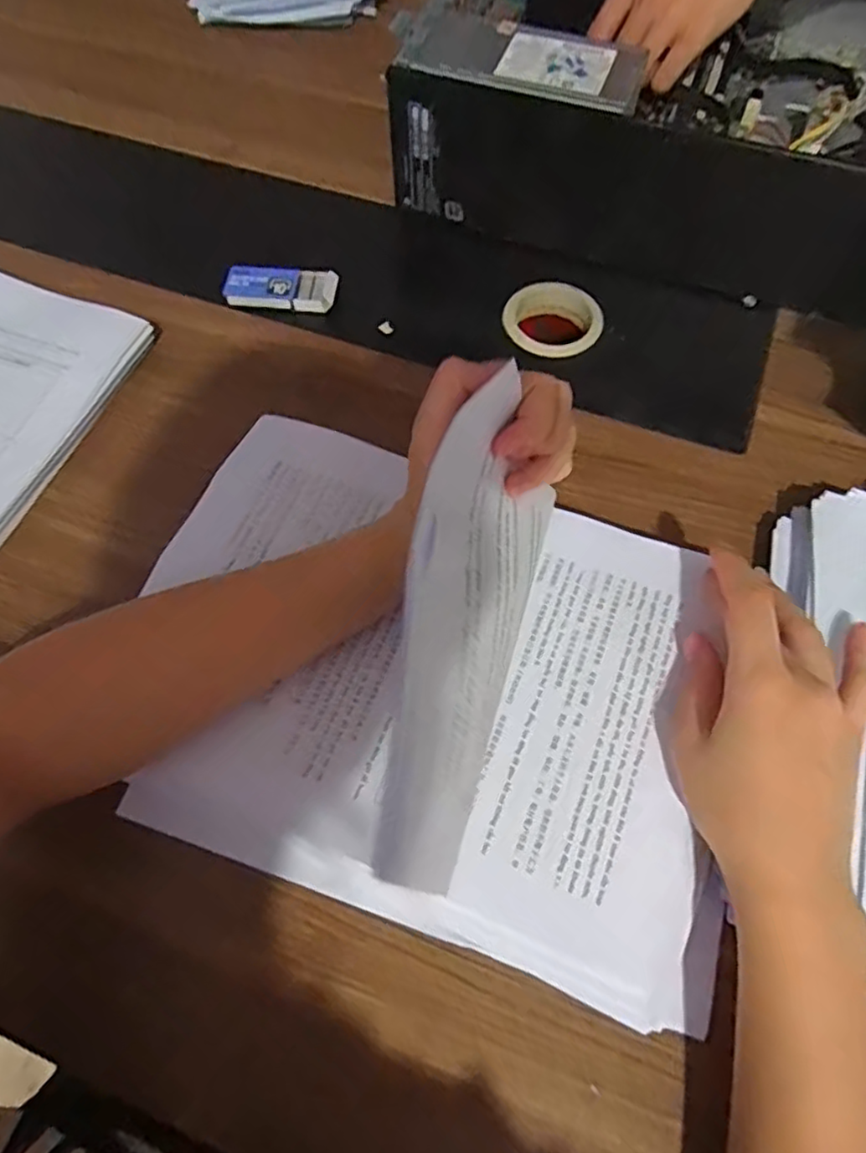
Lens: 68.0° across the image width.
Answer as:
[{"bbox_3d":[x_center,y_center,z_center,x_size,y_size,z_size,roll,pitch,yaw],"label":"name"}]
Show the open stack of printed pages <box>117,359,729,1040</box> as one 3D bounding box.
[{"bbox_3d":[0.001,0.029,0.285,0.311,0.129,0.222,18,66,8],"label":"open stack of printed pages"}]

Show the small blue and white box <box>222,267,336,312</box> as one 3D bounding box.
[{"bbox_3d":[-0.109,-0.207,0.461,0.078,0.015,0.029,4,65,2],"label":"small blue and white box"}]

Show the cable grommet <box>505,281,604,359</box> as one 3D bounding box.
[{"bbox_3d":[0.085,-0.183,0.458,0.069,0.018,0.053,12,66,5],"label":"cable grommet"}]

